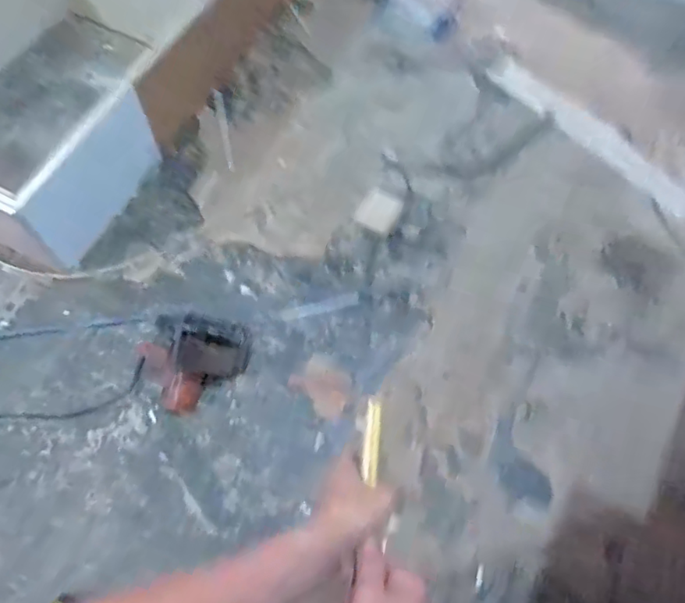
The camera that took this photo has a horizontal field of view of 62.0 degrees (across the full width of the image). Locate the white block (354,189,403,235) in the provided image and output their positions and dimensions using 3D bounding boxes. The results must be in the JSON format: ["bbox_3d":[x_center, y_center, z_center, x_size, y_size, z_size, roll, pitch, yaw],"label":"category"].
[{"bbox_3d":[0.113,-0.274,1.739,0.111,0.020,0.129,27,67,10],"label":"white block"}]

